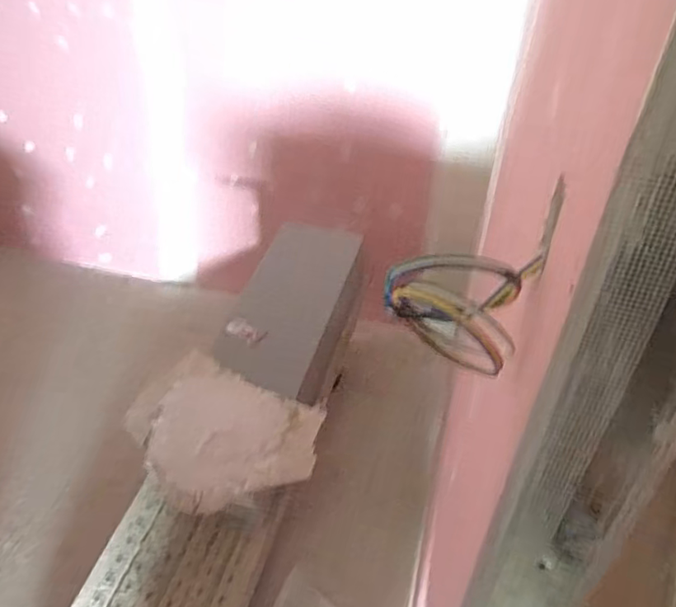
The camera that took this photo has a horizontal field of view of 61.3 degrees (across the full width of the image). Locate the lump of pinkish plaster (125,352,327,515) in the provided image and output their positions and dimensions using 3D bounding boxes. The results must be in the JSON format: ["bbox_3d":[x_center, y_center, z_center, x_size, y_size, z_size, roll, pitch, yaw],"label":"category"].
[{"bbox_3d":[-0.318,0.342,1.536,0.526,0.128,0.416,13,36,13],"label":"lump of pinkish plaster"}]

